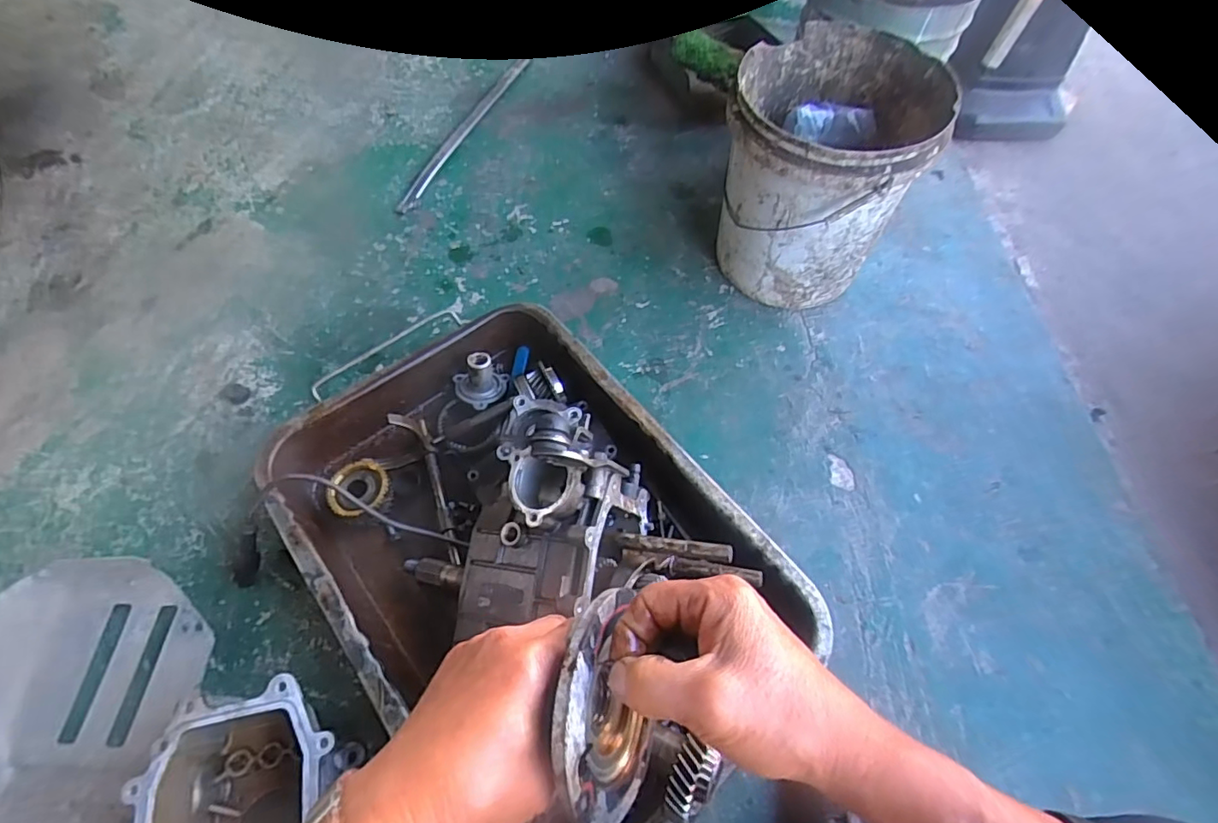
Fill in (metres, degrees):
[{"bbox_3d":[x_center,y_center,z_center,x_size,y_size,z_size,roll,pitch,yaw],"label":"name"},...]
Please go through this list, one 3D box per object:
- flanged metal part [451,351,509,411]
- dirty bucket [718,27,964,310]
[{"bbox_3d":[-0.197,-0.050,0.828,0.073,0.050,0.071,1,61,-1],"label":"flanged metal part"},{"bbox_3d":[0.312,-0.357,0.885,0.267,0.329,0.288,1,61,-1],"label":"dirty bucket"}]

